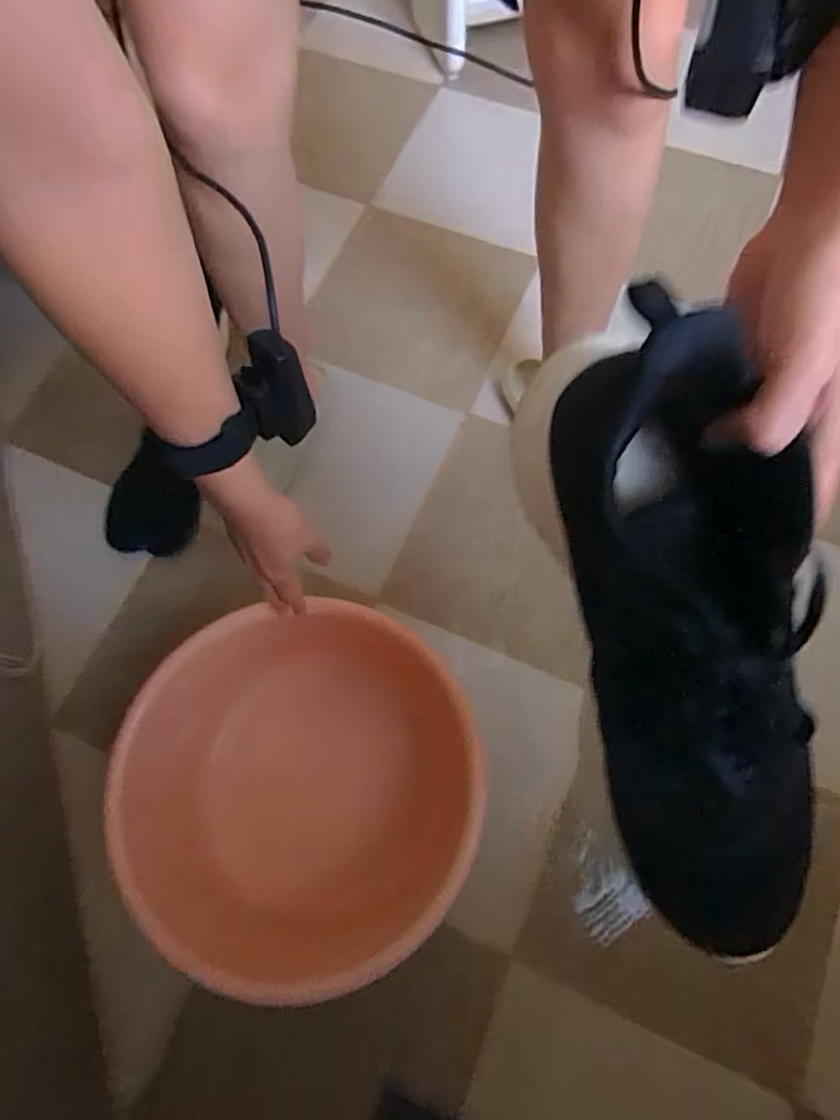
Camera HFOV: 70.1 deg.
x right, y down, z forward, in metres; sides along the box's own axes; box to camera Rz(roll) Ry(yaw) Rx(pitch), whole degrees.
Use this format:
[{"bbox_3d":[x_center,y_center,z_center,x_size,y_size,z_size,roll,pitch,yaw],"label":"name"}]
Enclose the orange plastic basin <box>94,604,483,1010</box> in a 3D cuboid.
[{"bbox_3d":[-0.112,0.222,0.628,0.328,0.159,0.370,-16,71,-3],"label":"orange plastic basin"}]

